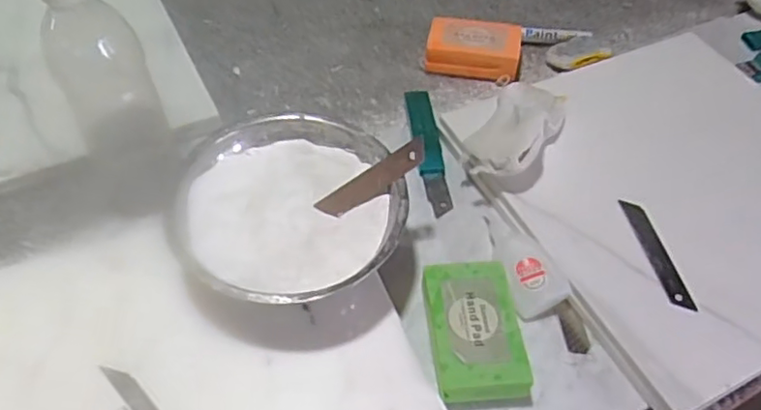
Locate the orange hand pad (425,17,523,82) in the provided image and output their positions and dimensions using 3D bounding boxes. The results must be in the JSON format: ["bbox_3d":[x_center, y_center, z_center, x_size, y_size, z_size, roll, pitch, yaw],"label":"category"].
[{"bbox_3d":[0.095,-0.159,0.639,0.093,0.033,0.065,7,53,4],"label":"orange hand pad"}]

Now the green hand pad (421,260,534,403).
[{"bbox_3d":[0.064,0.090,0.438,0.061,0.033,0.097,-3,52,-6],"label":"green hand pad"}]

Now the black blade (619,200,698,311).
[{"bbox_3d":[0.211,0.036,0.475,0.023,0.006,0.096,-1,53,-19],"label":"black blade"}]

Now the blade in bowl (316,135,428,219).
[{"bbox_3d":[-0.003,-0.017,0.451,0.086,0.004,0.021,-34,88,5],"label":"blade in bowl"}]

